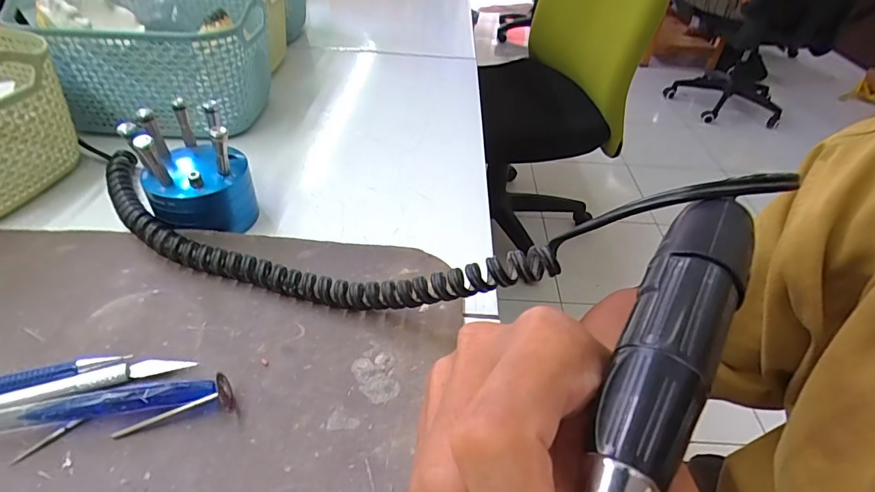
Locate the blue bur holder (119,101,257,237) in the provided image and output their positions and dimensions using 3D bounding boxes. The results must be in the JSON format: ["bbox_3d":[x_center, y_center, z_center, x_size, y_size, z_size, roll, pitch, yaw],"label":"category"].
[{"bbox_3d":[-0.145,-0.050,0.281,0.056,0.070,0.064,-15,44,-21],"label":"blue bur holder"}]

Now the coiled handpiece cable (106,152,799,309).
[{"bbox_3d":[-0.045,-0.003,0.247,0.359,0.075,0.053,1,38,22],"label":"coiled handpiece cable"}]

